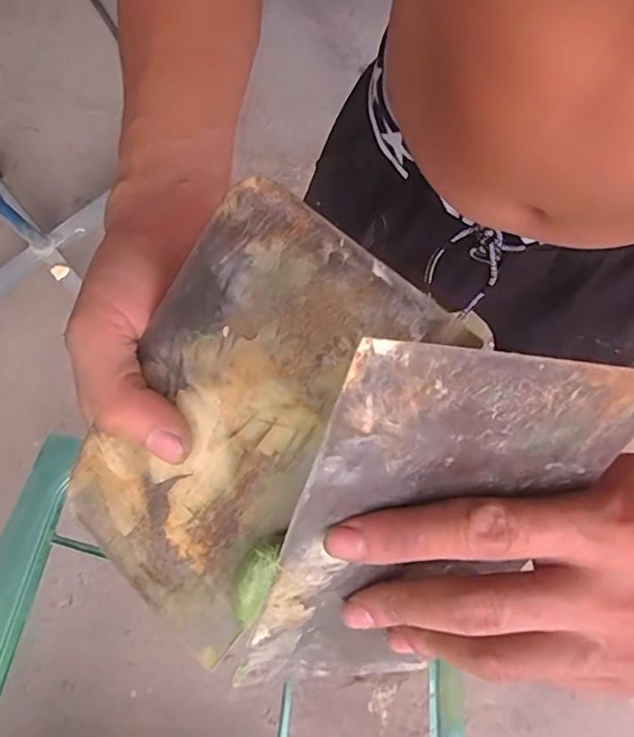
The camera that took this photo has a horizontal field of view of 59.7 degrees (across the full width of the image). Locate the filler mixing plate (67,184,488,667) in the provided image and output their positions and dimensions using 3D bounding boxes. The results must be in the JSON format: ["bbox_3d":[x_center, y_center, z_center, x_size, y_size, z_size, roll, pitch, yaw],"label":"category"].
[{"bbox_3d":[-0.034,0.022,0.208,0.097,0.004,0.166,41,109,16],"label":"filler mixing plate"}]

